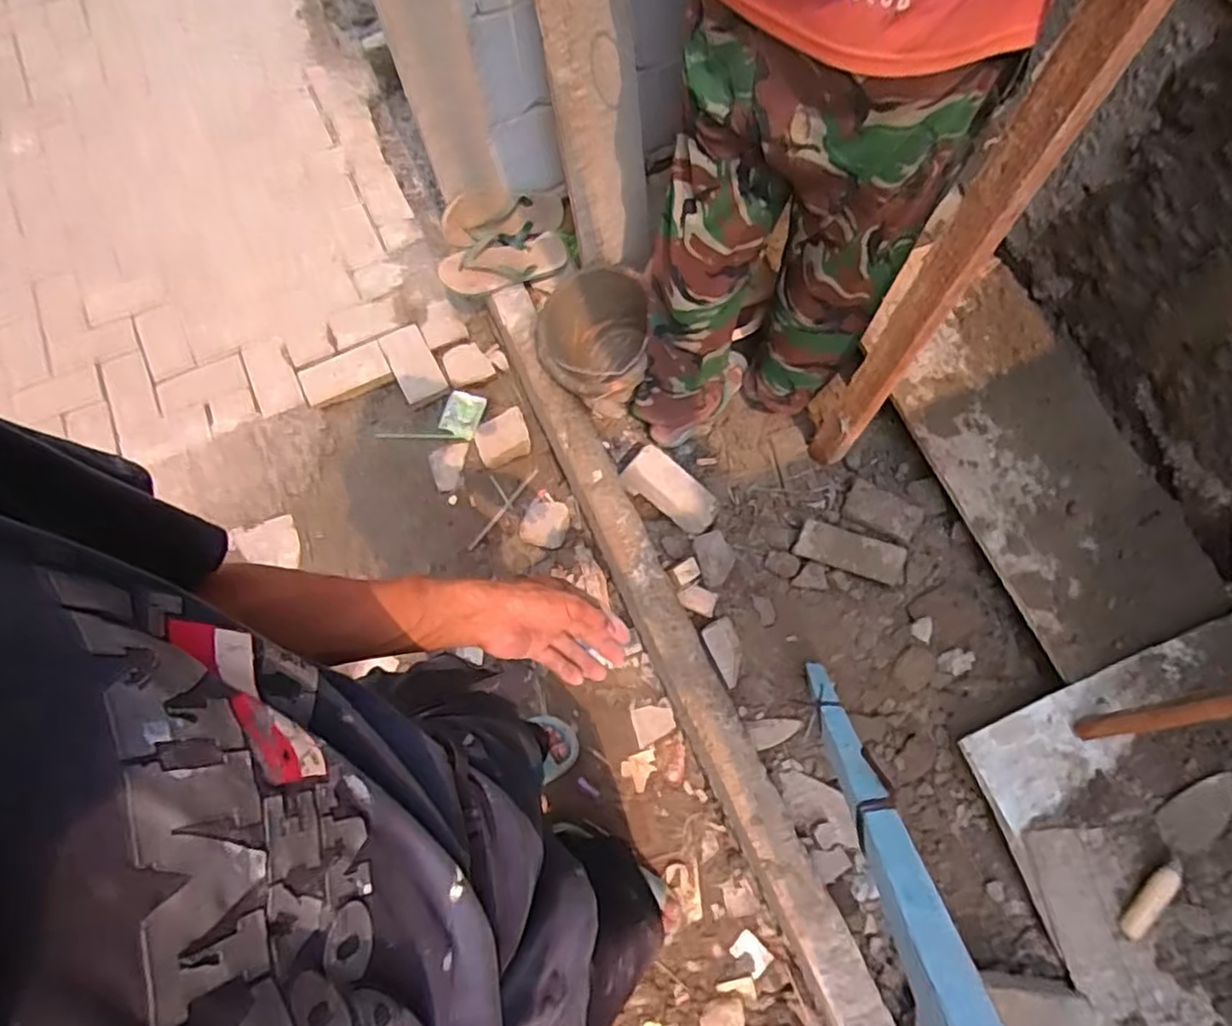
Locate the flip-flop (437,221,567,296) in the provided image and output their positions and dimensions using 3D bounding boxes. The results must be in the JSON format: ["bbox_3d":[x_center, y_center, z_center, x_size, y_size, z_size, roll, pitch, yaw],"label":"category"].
[{"bbox_3d":[-0.248,-0.552,1.503,0.279,0.052,0.121,-19,71,-5],"label":"flip-flop"}]

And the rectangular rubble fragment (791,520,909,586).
[{"bbox_3d":[0.465,0.077,1.349,0.214,0.042,0.080,17,72,7],"label":"rectangular rubble fragment"}]

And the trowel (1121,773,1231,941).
[{"bbox_3d":[0.920,0.552,1.118,0.310,0.035,0.085,-42,75,-12],"label":"trowel"}]

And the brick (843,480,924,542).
[{"bbox_3d":[0.539,-0.003,1.374,0.146,0.034,0.093,30,74,11],"label":"brick"}]

